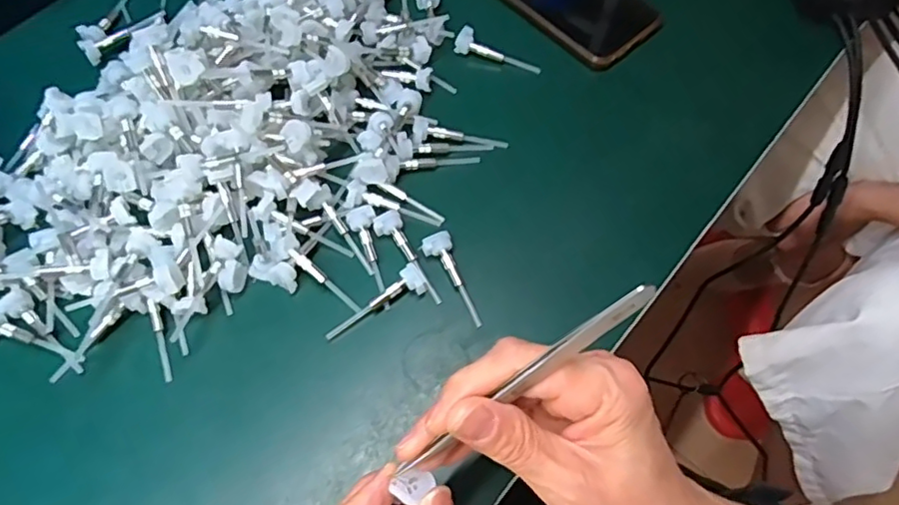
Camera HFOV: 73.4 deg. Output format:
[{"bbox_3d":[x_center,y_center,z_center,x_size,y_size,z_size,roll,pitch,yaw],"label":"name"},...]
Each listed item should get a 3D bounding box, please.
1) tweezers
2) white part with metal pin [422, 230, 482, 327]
[{"bbox_3d":[0.026,0.053,0.234,0.133,0.014,0.007,-44,67,27],"label":"tweezers"},{"bbox_3d":[0.001,0.016,0.366,0.018,0.011,0.062,-18,65,-9],"label":"white part with metal pin"}]

